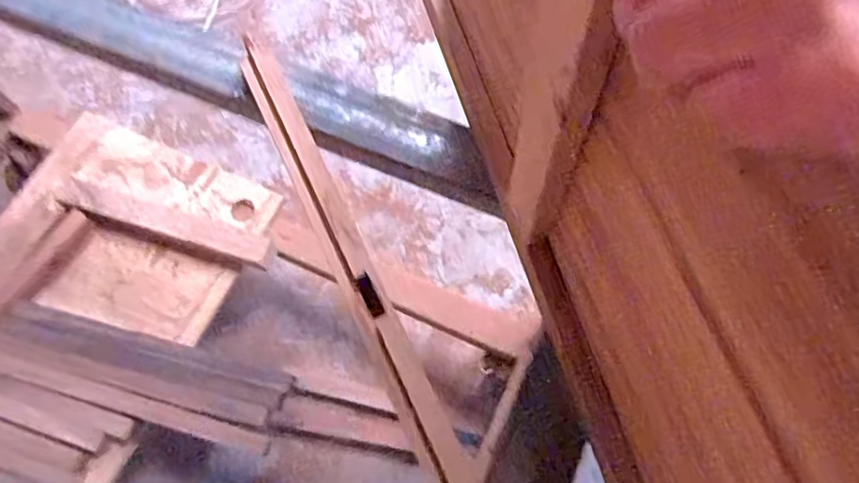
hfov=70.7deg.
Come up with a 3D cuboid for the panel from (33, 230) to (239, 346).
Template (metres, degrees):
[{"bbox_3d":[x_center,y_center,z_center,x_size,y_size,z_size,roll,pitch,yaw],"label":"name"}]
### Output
[{"bbox_3d":[-0.494,0.074,1.030,0.287,0.039,0.147,13,71,9],"label":"panel"}]

